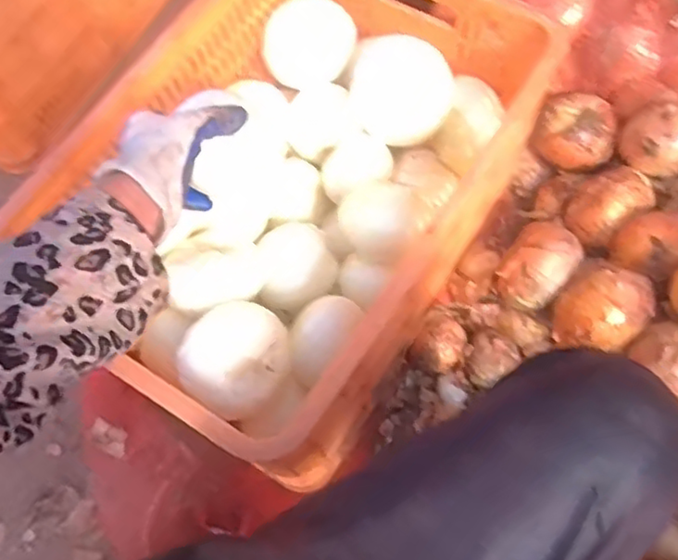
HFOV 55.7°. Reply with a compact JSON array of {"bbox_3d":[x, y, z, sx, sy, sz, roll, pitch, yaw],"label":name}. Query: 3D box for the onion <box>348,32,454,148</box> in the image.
[{"bbox_3d":[0.068,-0.216,0.719,0.105,0.090,0.090,-8,65,-1],"label":"onion"}]

